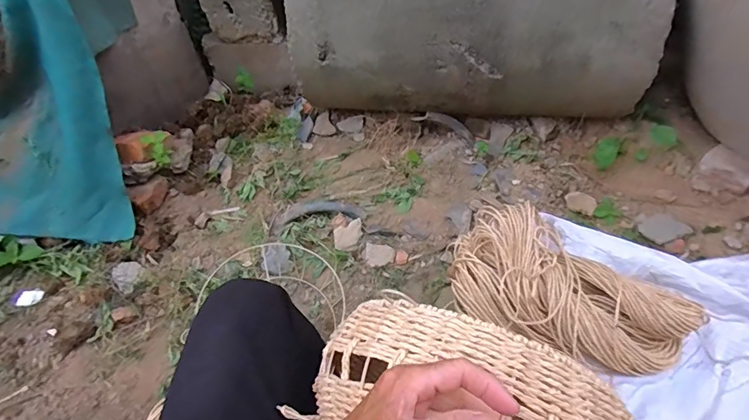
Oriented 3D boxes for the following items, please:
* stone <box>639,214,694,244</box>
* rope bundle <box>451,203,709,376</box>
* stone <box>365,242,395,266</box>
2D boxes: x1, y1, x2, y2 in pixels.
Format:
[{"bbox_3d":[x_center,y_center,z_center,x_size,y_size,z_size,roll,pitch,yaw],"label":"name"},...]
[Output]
[{"bbox_3d":[0.684,0.043,1.060,0.103,0.016,0.082,-20,42,-7],"label":"stone"},{"bbox_3d":[0.378,0.151,0.868,0.456,0.138,0.243,13,48,16],"label":"rope bundle"},{"bbox_3d":[0.013,0.107,1.042,0.067,0.018,0.055,2,53,4],"label":"stone"}]

